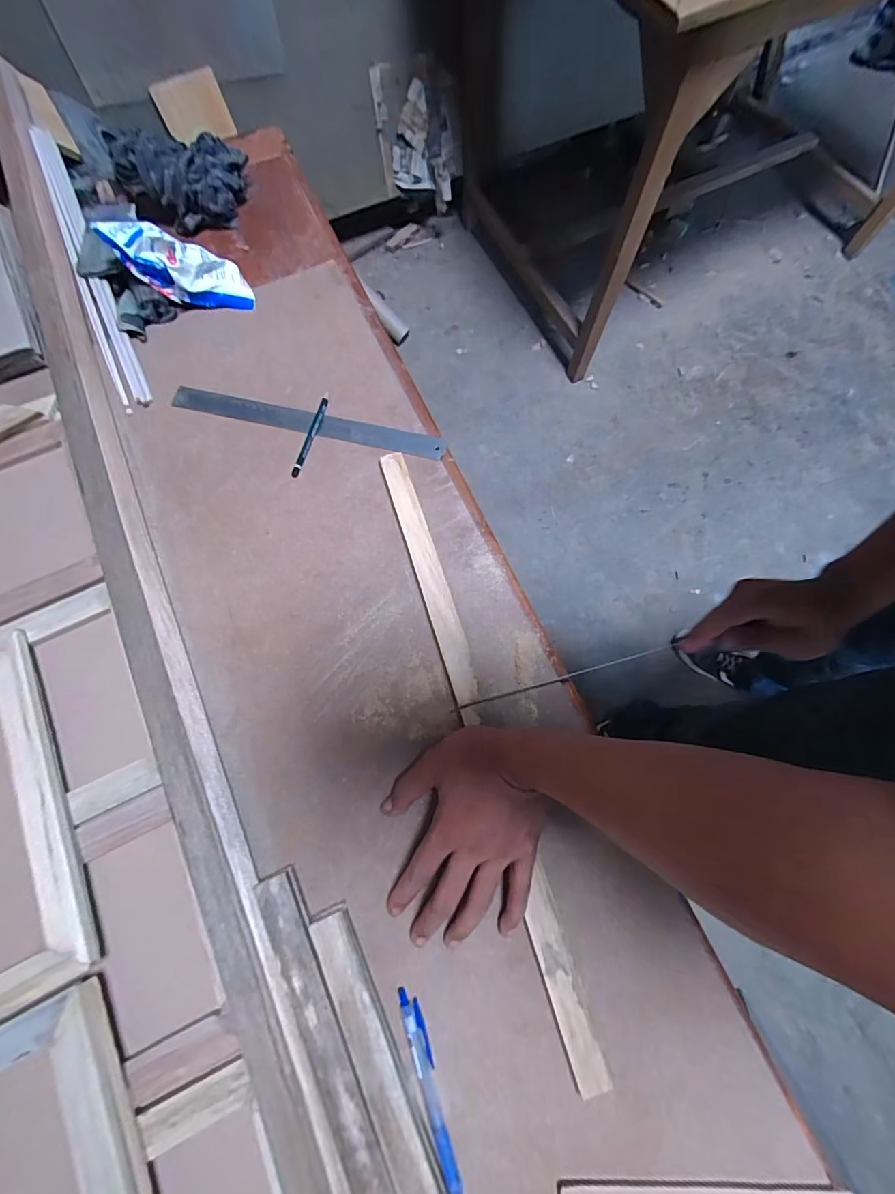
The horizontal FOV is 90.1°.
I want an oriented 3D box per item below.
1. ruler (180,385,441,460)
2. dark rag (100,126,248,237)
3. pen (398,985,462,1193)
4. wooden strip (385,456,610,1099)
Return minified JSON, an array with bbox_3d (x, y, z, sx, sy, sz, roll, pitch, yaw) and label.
[{"bbox_3d":[-0.163,-0.203,0.518,0.324,0.007,0.028,13,85,5],"label":"ruler"},{"bbox_3d":[-0.350,-0.549,0.589,0.157,0.076,0.092,-9,74,-2],"label":"dark rag"},{"bbox_3d":[-0.014,0.376,0.340,0.015,0.008,0.132,-16,74,-7],"label":"pen"},{"bbox_3d":[0.024,0.109,0.418,0.024,0.012,0.573,-16,74,-7],"label":"wooden strip"}]

